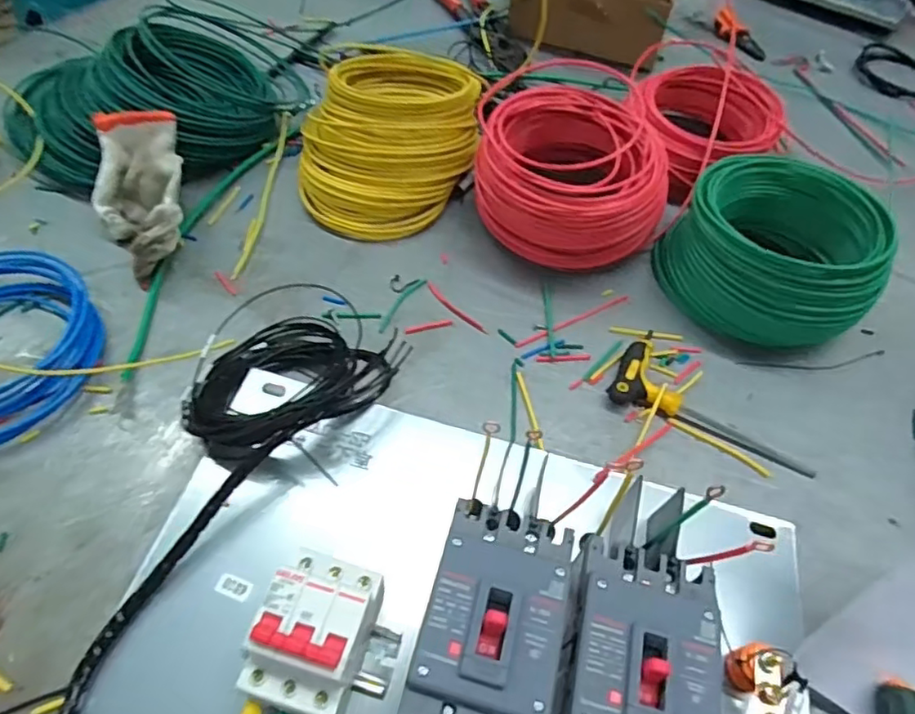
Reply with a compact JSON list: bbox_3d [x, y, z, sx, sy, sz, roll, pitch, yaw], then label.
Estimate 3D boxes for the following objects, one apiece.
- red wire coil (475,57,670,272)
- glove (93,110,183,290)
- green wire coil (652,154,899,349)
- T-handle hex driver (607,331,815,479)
[{"bbox_3d":[0.115,-0.176,0.611,0.186,0.109,0.159,-1,54,-6],"label":"red wire coil"},{"bbox_3d":[-0.304,-0.156,0.579,0.086,0.071,0.163,-13,56,-14],"label":"glove"},{"bbox_3d":[0.295,-0.097,0.571,0.191,0.105,0.147,33,57,18],"label":"green wire coil"},{"bbox_3d":[0.222,0.035,0.520,0.169,0.020,0.084,23,55,12],"label":"T-handle hex driver"}]

